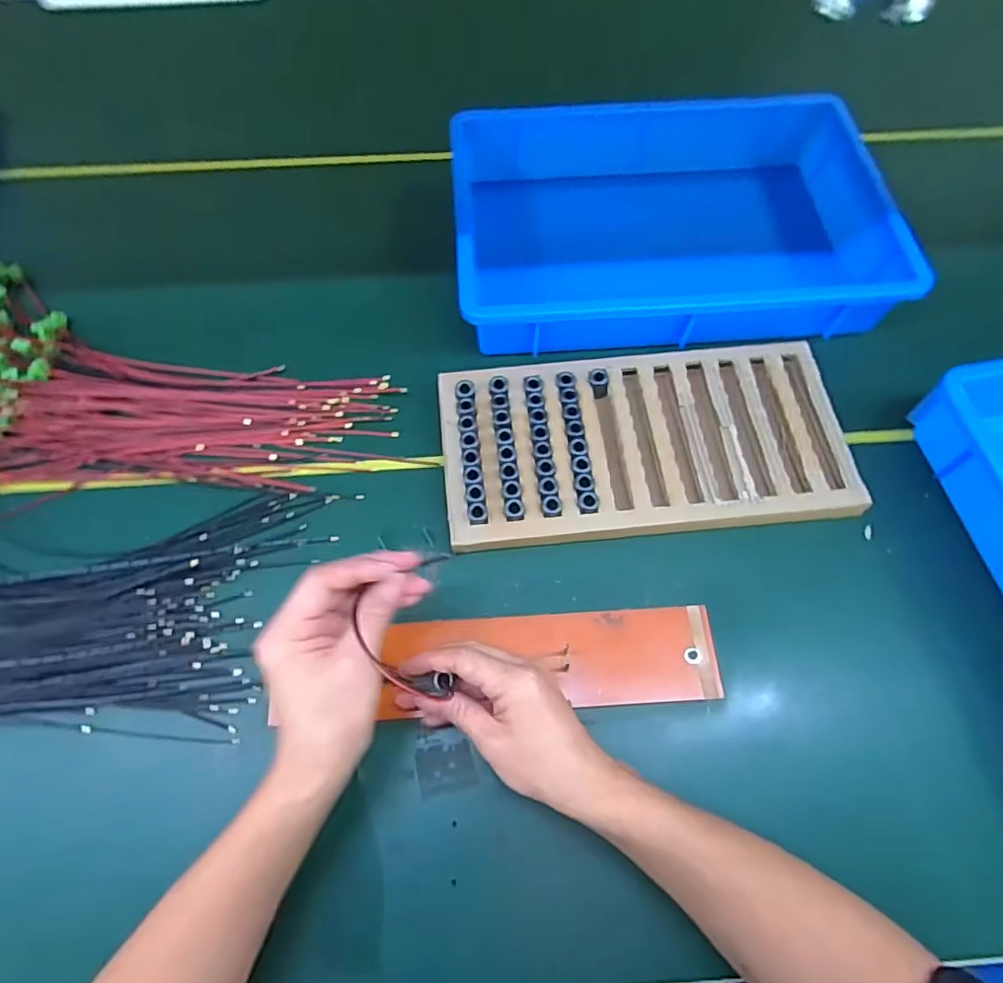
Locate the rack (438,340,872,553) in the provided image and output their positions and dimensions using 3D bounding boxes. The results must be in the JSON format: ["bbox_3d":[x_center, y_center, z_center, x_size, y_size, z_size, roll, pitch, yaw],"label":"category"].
[{"bbox_3d":[0.129,-0.043,0.527,0.355,0.030,0.176,-4,66,-2],"label":"rack"}]

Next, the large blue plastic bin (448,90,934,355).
[{"bbox_3d":[0.168,-0.292,0.631,0.427,0.112,0.312,-4,66,-2],"label":"large blue plastic bin"}]

